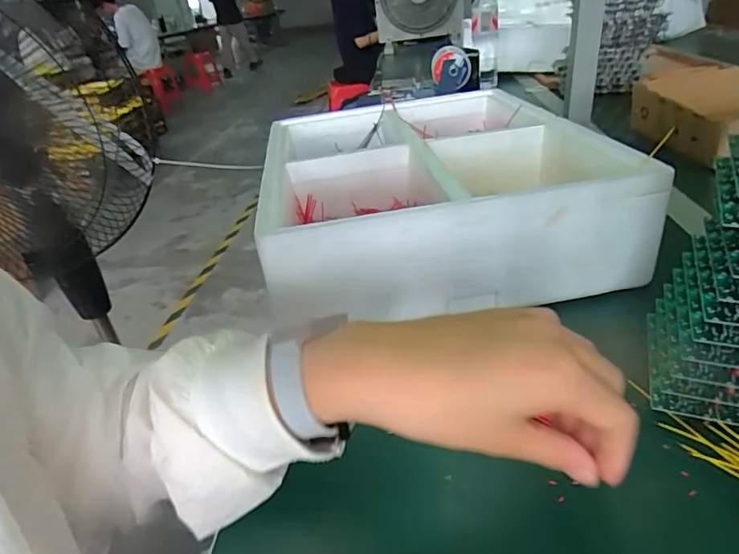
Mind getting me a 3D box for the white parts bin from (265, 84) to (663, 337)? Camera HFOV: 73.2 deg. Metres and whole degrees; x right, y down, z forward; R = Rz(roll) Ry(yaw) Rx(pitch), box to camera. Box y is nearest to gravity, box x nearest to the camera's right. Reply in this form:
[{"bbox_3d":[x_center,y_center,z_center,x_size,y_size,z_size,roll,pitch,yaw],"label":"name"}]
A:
[{"bbox_3d":[0.060,-0.125,0.558,0.312,0.095,0.408,-8,31,-2],"label":"white parts bin"}]

